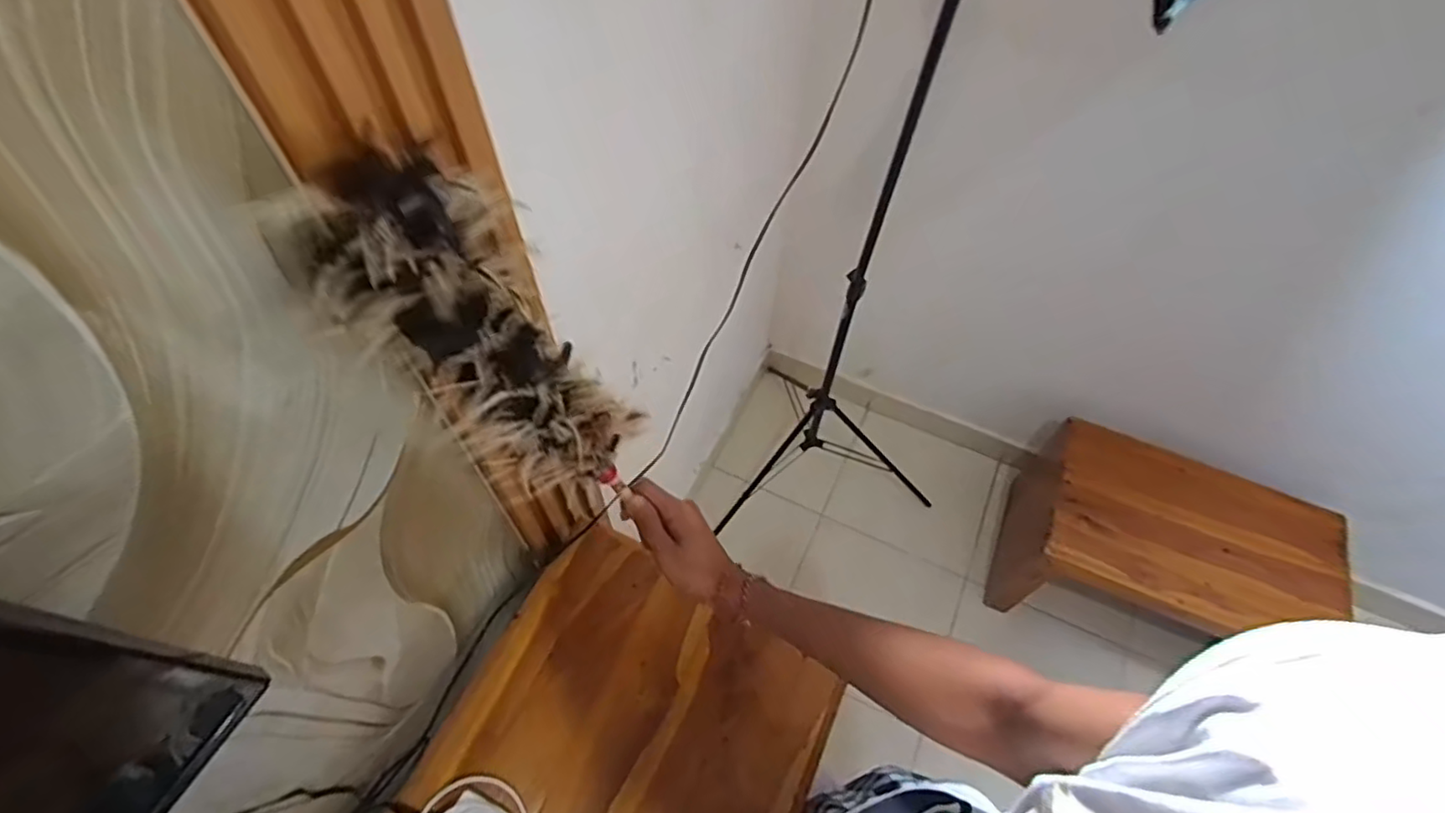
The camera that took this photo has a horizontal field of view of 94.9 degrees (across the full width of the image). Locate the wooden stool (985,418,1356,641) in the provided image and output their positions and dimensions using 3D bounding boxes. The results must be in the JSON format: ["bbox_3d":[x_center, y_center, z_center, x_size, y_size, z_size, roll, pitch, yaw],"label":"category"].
[{"bbox_3d":[1.003,0.349,1.551,0.561,0.400,0.392,21,60,12],"label":"wooden stool"}]

